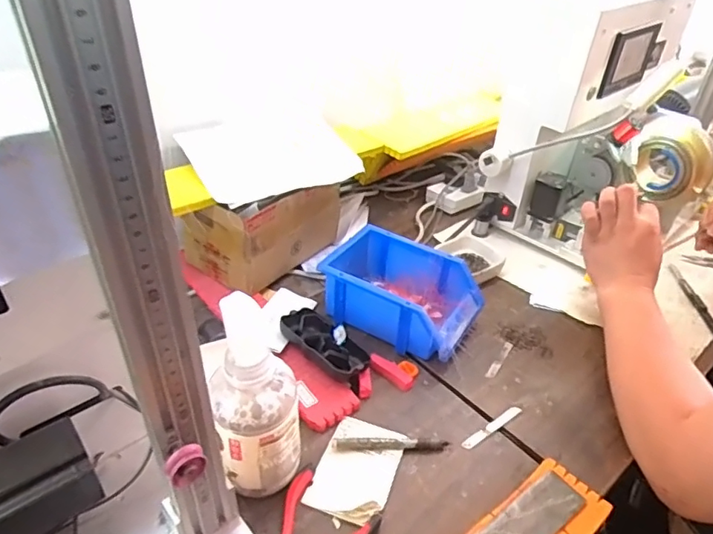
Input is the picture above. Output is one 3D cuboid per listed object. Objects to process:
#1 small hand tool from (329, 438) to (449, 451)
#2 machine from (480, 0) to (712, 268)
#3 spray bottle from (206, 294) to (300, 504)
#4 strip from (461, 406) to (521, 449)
[{"bbox_3d":[0.035,0.176,0.534,0.114,0.010,0.013,2,37,-2],"label":"small hand tool"},{"bbox_3d":[0.383,-0.206,0.798,0.271,0.316,0.293,25,42,27],"label":"machine"},{"bbox_3d":[-0.083,0.116,0.449,0.066,0.200,0.062,-7,38,-13],"label":"spray bottle"},{"bbox_3d":[0.142,0.168,0.563,0.084,0.004,0.011,-22,43,-29],"label":"strip"}]

